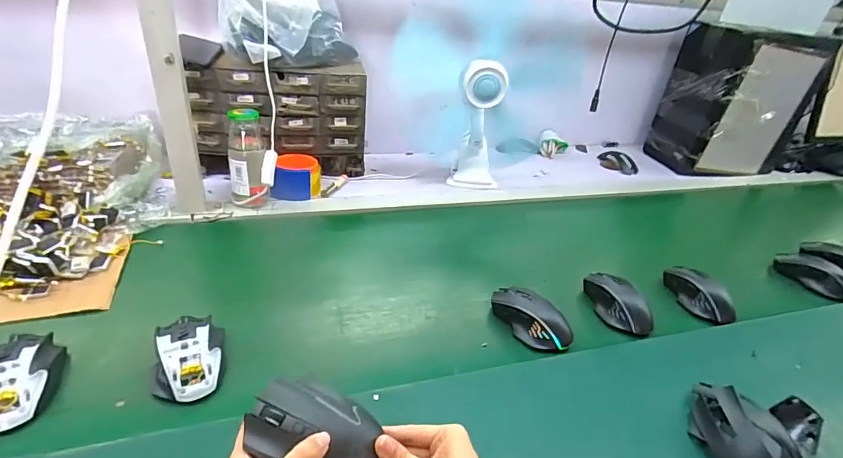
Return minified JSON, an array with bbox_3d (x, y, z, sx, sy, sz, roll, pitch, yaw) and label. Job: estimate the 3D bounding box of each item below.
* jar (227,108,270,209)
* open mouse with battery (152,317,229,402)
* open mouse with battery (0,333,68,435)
[{"bbox_3d":[-0.303,-0.118,0.763,0.062,0.163,0.058,-9,36,-22],"label":"jar"},{"bbox_3d":[-0.257,0.138,0.488,0.071,0.035,0.103,-6,34,-20],"label":"open mouse with battery"},{"bbox_3d":[-0.414,0.146,0.444,0.074,0.034,0.109,-14,38,-28],"label":"open mouse with battery"}]

